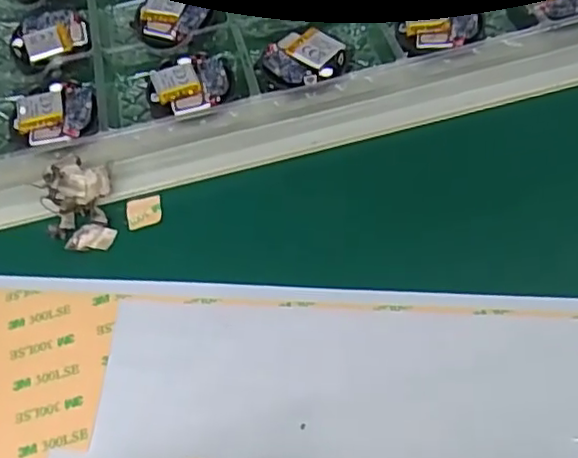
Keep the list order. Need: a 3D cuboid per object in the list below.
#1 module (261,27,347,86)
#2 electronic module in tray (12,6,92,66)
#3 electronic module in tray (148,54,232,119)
[{"bbox_3d":[0.007,-0.084,0.309,0.037,0.008,0.036,-38,66,-15],"label":"module"},{"bbox_3d":[-0.127,-0.103,0.332,0.038,0.005,0.037,-22,63,-7],"label":"electronic module in tray"},{"bbox_3d":[-0.049,-0.071,0.306,0.041,0.007,0.037,-19,63,-6],"label":"electronic module in tray"}]

